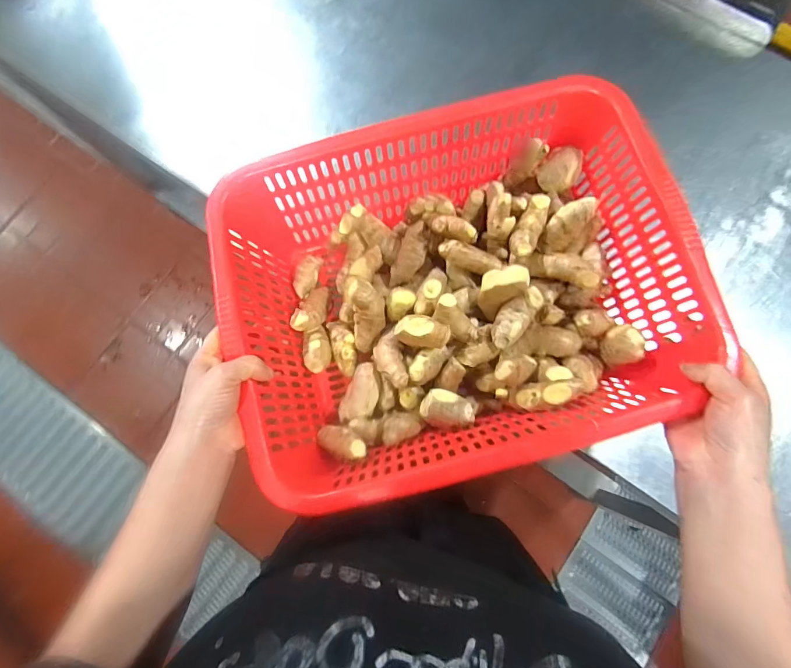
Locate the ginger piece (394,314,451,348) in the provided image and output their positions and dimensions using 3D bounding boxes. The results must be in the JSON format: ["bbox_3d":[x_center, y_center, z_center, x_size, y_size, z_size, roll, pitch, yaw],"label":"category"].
[{"bbox_3d":[0.029,-0.001,0.422,0.054,0.023,0.028,8,63,24],"label":"ginger piece"}]

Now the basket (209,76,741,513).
[{"bbox_3d":[0.056,-0.038,0.429,0.419,0.129,0.326,-16,76,-2],"label":"basket"}]

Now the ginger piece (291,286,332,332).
[{"bbox_3d":[-0.093,-0.027,0.479,0.030,0.028,0.068,23,51,7],"label":"ginger piece"}]

